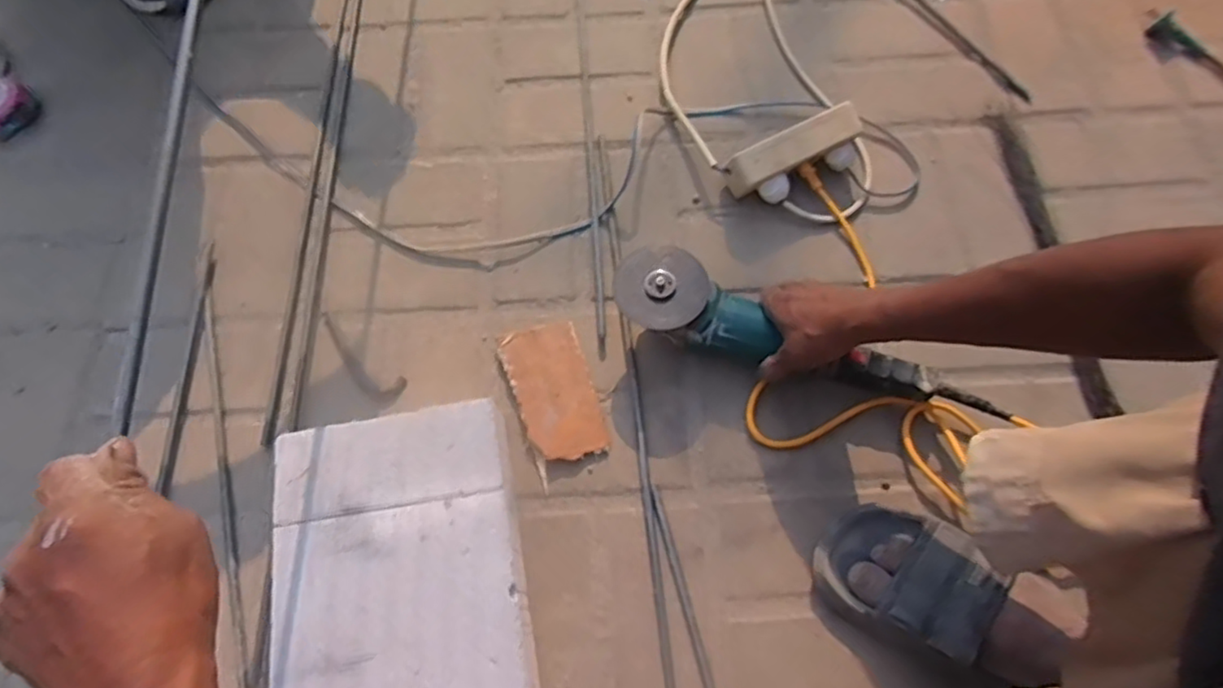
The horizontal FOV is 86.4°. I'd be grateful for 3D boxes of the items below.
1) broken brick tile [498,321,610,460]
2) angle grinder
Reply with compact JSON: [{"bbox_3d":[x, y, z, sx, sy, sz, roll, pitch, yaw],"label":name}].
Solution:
[{"bbox_3d":[-0.059,0.048,0.685,0.082,0.014,0.150,-19,72,-9],"label":"broken brick tile"},{"bbox_3d":[0.180,-0.002,0.646,0.364,0.069,0.089,21,70,6],"label":"angle grinder"}]

